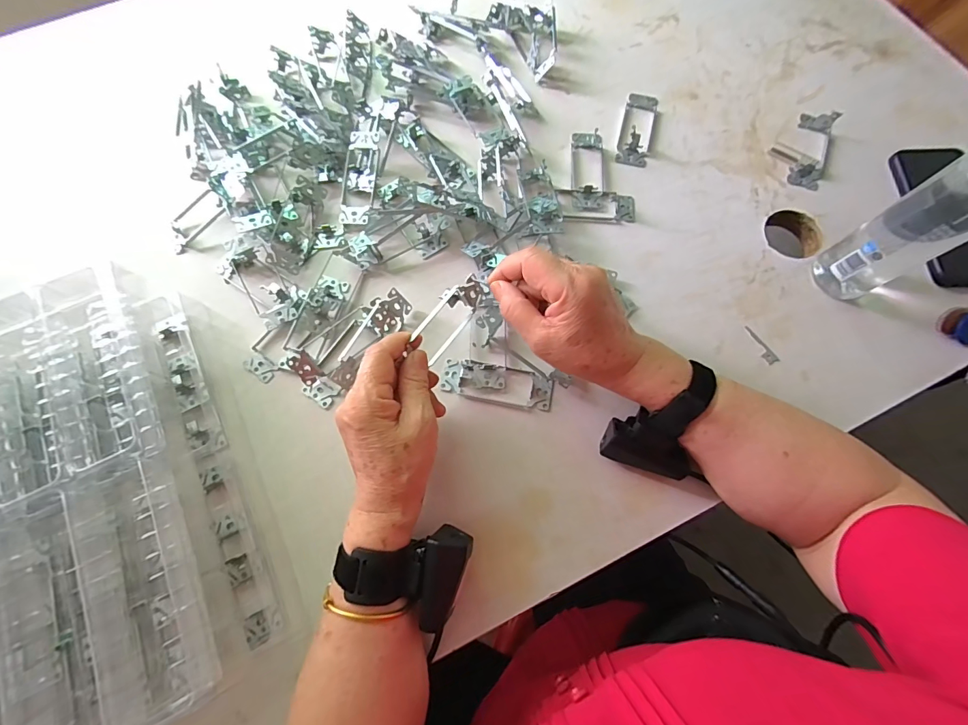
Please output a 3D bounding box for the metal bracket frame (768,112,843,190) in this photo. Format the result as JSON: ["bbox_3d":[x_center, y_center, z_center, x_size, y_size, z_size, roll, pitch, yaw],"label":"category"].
[{"bbox_3d":[0.374,-0.244,0.468,0.092,0.023,0.066,-42,77,-11],"label":"metal bracket frame"}]

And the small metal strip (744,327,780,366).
[{"bbox_3d":[0.273,-0.017,0.406,0.013,0.004,0.043,-28,75,-8],"label":"small metal strip"}]

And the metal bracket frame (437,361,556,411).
[{"bbox_3d":[0.013,0.019,0.391,0.105,0.015,0.037,11,74,4],"label":"metal bracket frame"}]

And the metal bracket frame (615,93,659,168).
[{"bbox_3d":[0.183,-0.280,0.483,0.038,0.019,0.105,15,74,5],"label":"metal bracket frame"}]

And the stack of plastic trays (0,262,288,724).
[{"bbox_3d":[-0.417,0.158,0.314,0.408,0.105,0.331,-26,75,-7],"label":"stack of plastic trays"}]

